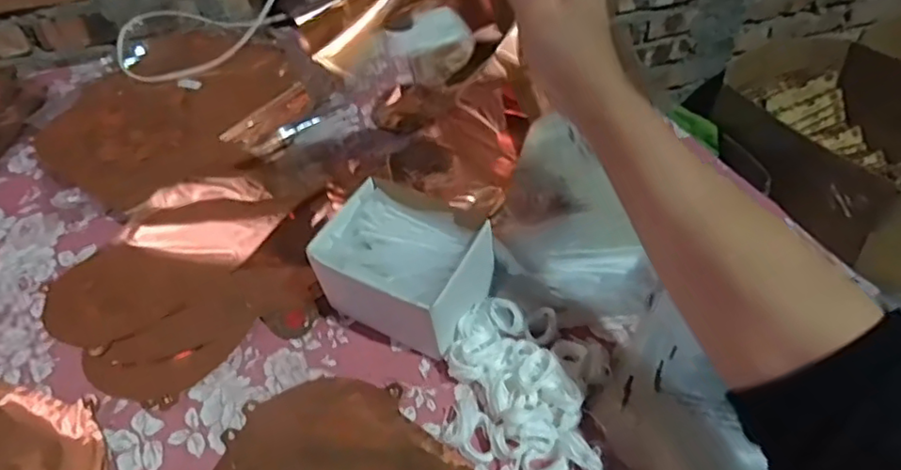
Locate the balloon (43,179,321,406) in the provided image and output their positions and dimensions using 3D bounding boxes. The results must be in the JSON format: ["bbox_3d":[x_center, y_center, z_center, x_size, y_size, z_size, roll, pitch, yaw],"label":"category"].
[{"bbox_3d":[-0.223,0.028,0.541,0.234,0.036,0.209,-32,51,-27],"label":"balloon"}]

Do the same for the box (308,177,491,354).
[{"bbox_3d":[-0.040,0.027,0.490,0.124,0.081,0.093,19,48,21],"label":"box"}]

